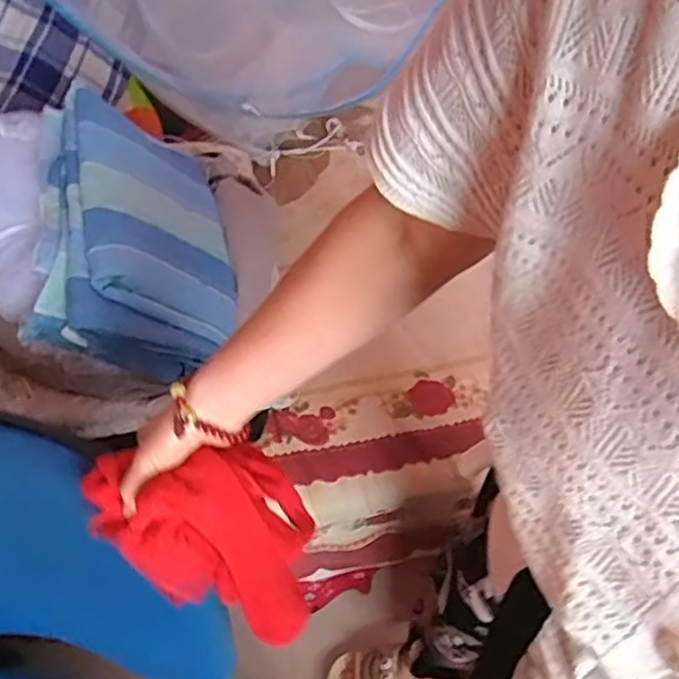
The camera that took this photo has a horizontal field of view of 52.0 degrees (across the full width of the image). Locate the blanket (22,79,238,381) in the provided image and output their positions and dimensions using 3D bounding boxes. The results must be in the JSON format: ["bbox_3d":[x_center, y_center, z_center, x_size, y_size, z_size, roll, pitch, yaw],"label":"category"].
[{"bbox_3d":[-0.276,-0.136,0.954,0.121,0.266,0.389,-32,50,26],"label":"blanket"}]

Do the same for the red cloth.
[{"bbox_3d":[-0.119,0.168,0.605,0.179,0.181,0.117,9,55,8],"label":"red cloth"}]

